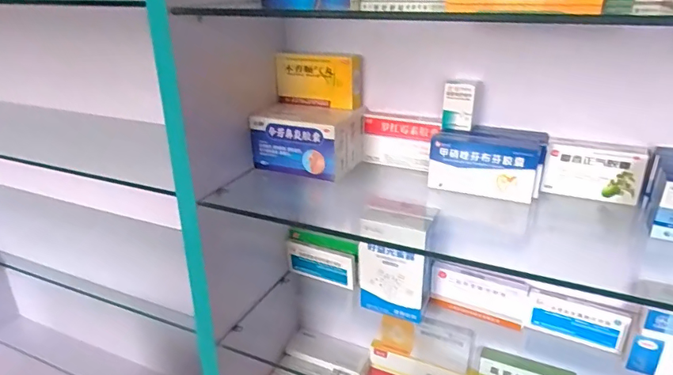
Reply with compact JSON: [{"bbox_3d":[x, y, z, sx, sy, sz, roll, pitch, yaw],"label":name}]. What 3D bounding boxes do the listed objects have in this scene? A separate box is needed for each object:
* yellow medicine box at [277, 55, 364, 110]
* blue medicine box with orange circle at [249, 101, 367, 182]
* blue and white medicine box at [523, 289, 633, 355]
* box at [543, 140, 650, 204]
[{"bbox_3d":[-0.025,-0.159,0.702,0.122,0.069,0.039,9,25,19],"label":"yellow medicine box"},{"bbox_3d":[-0.039,-0.071,0.694,0.131,0.083,0.104,12,27,25],"label":"blue medicine box with orange circle"},{"bbox_3d":[0.344,0.193,0.679,0.130,0.067,0.021,12,27,25],"label":"blue and white medicine box"},{"bbox_3d":[0.317,-0.019,0.583,0.107,0.067,0.017,10,26,22],"label":"box"}]

